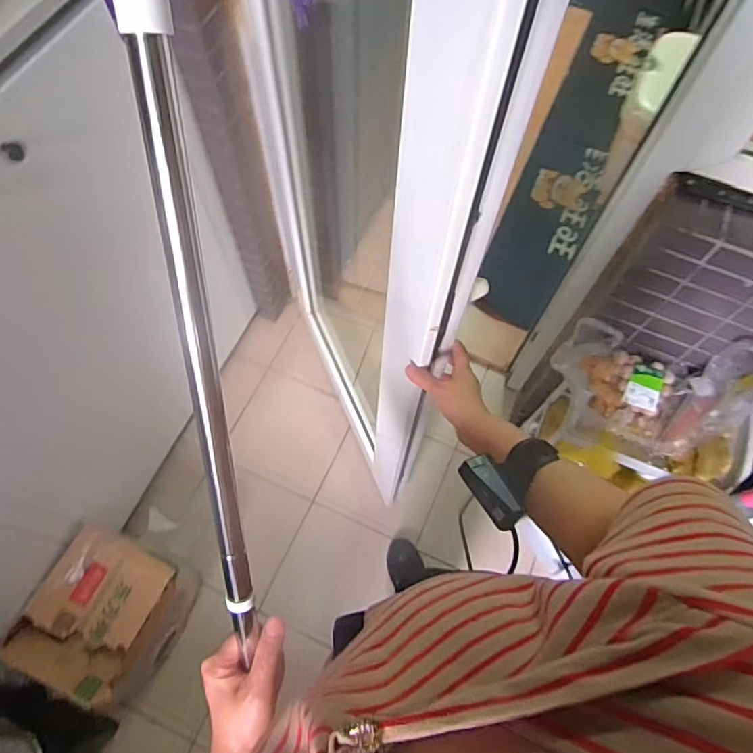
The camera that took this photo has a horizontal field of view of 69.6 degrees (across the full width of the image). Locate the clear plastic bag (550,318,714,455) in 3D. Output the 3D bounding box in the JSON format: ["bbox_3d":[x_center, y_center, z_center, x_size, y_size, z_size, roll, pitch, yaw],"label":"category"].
[{"bbox_3d":[0.441,0.027,0.976,0.246,0.116,0.191,24,68,8],"label":"clear plastic bag"}]

